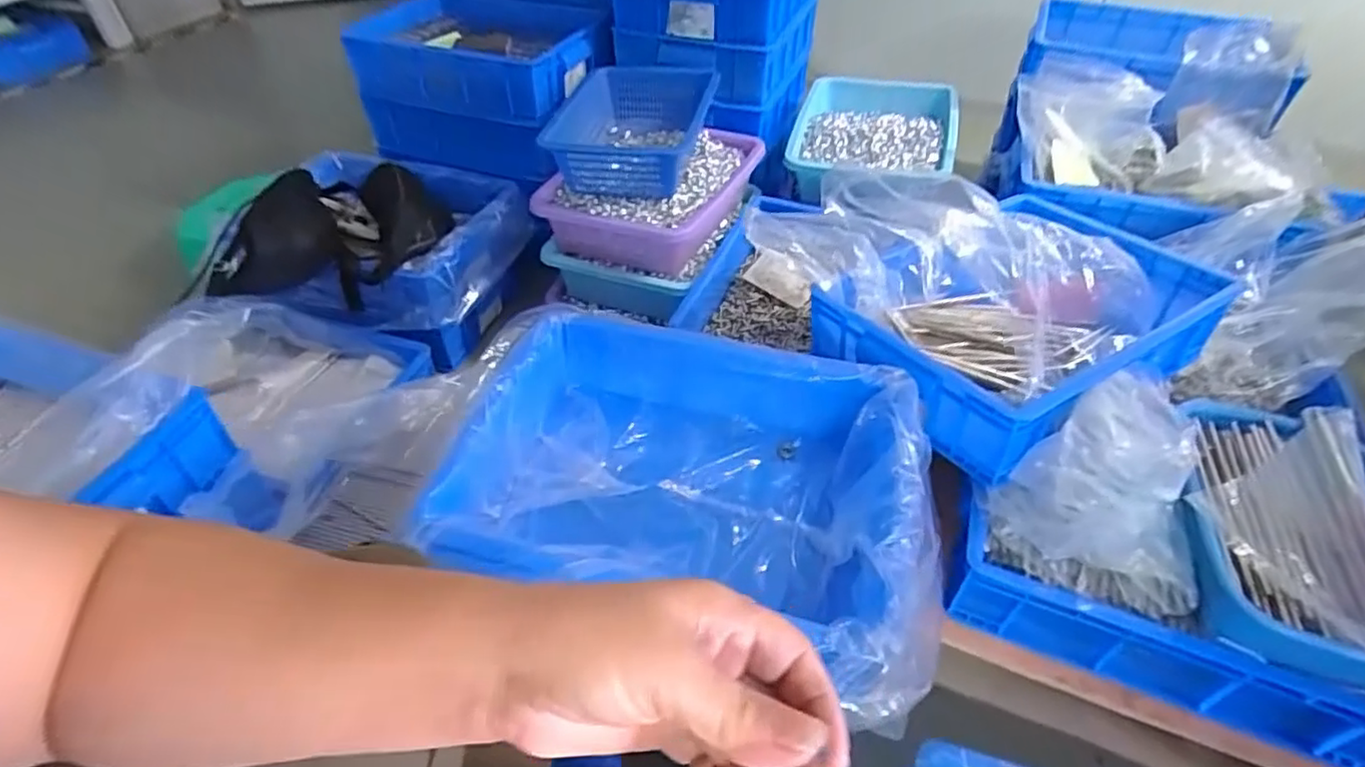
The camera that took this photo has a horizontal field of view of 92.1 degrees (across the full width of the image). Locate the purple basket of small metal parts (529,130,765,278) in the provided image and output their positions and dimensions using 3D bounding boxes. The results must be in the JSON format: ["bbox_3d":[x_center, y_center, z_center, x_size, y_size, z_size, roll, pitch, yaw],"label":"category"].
[{"bbox_3d":[-0.045,-0.323,1.124,0.282,0.124,0.326,21,48,19],"label":"purple basket of small metal parts"}]

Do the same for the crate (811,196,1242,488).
[{"bbox_3d":[0.400,-0.092,0.780,0.402,0.141,0.290,-23,49,-22],"label":"crate"}]

